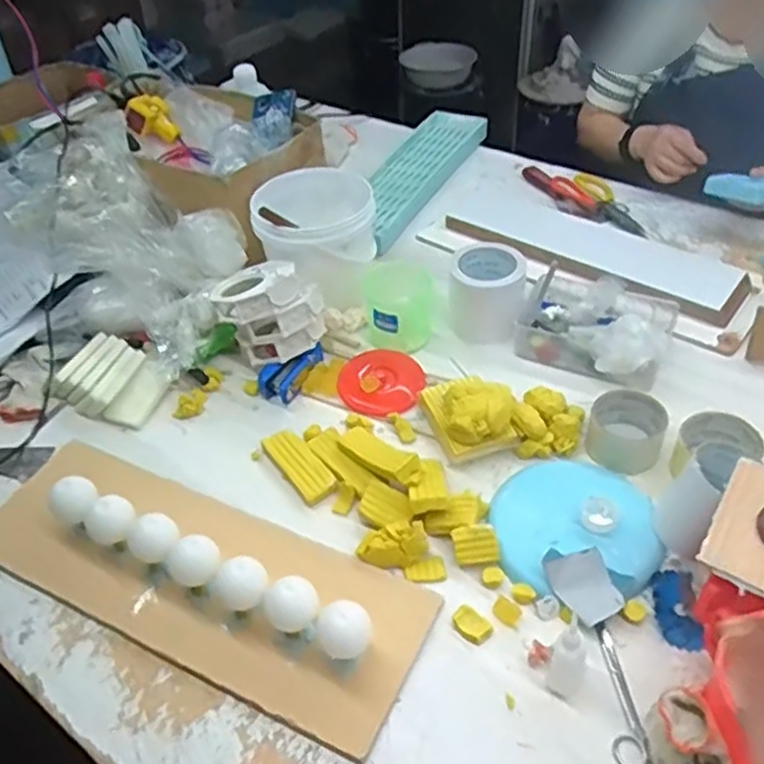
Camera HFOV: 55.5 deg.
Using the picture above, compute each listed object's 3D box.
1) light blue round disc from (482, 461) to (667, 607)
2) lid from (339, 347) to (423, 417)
[{"bbox_3d":[0.208,0.154,0.799,0.168,0.028,0.181,-3,44,3],"label":"light blue round disc"},{"bbox_3d":[0.000,-0.001,0.988,0.111,0.013,0.109,-3,44,3],"label":"lid"}]

